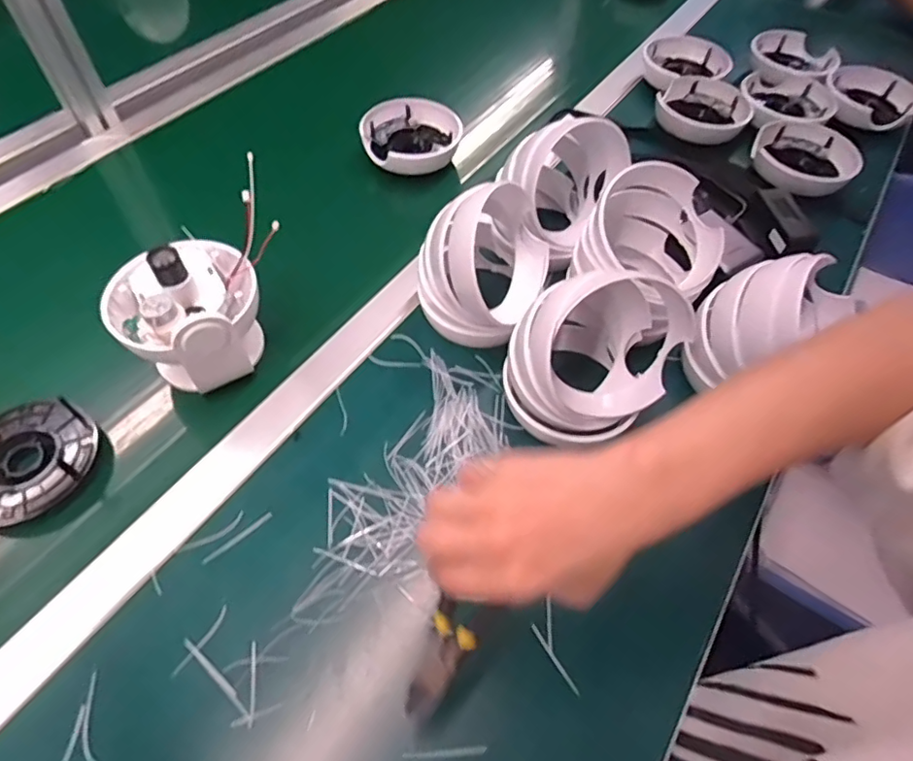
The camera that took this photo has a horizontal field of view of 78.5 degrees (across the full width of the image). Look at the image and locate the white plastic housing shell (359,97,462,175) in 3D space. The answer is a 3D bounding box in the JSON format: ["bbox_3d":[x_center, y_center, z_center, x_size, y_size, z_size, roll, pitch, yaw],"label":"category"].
[{"bbox_3d":[-0.053,-0.283,0.656,0.113,0.041,0.110,-3,55,-4],"label":"white plastic housing shell"}]

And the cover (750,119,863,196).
[{"bbox_3d":[0.409,-0.263,0.660,0.112,0.036,0.120,1,55,-1],"label":"cover"}]

